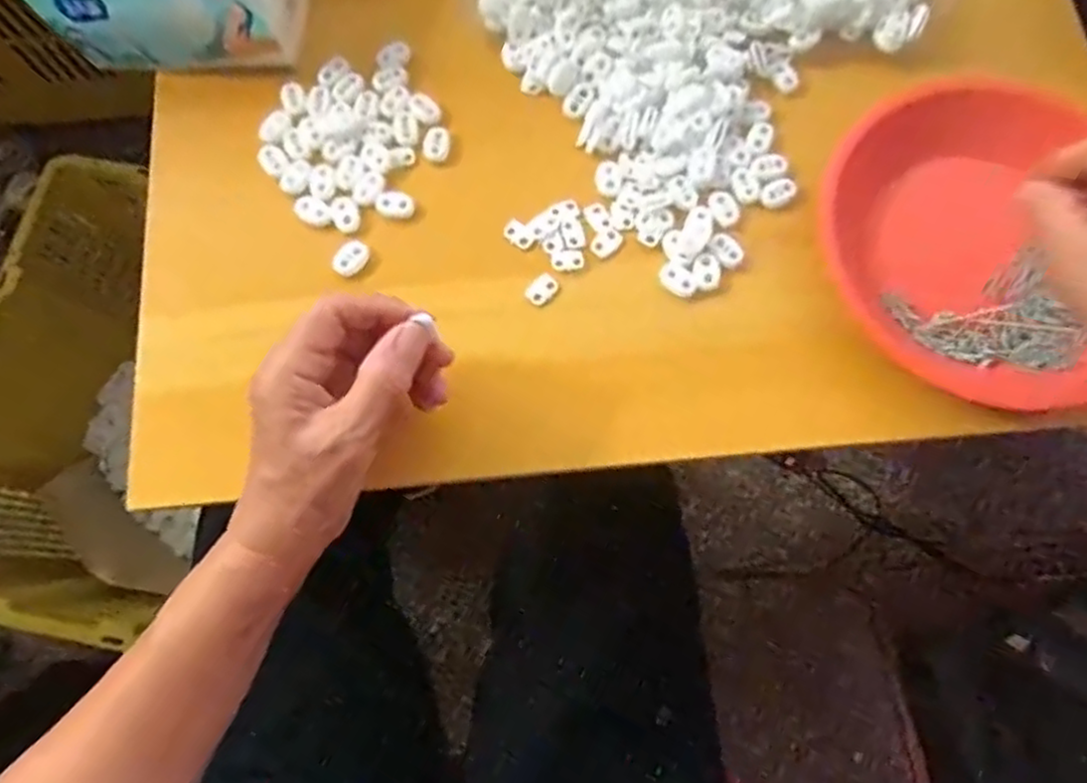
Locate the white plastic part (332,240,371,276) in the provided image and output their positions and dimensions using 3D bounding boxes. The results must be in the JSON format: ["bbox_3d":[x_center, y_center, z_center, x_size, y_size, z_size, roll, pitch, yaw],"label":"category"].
[{"bbox_3d":[-0.112,-0.078,0.397,0.015,0.005,0.023,33,78,8],"label":"white plastic part"}]

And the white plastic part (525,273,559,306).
[{"bbox_3d":[-0.001,-0.059,0.393,0.014,0.004,0.019,44,80,10],"label":"white plastic part"}]

